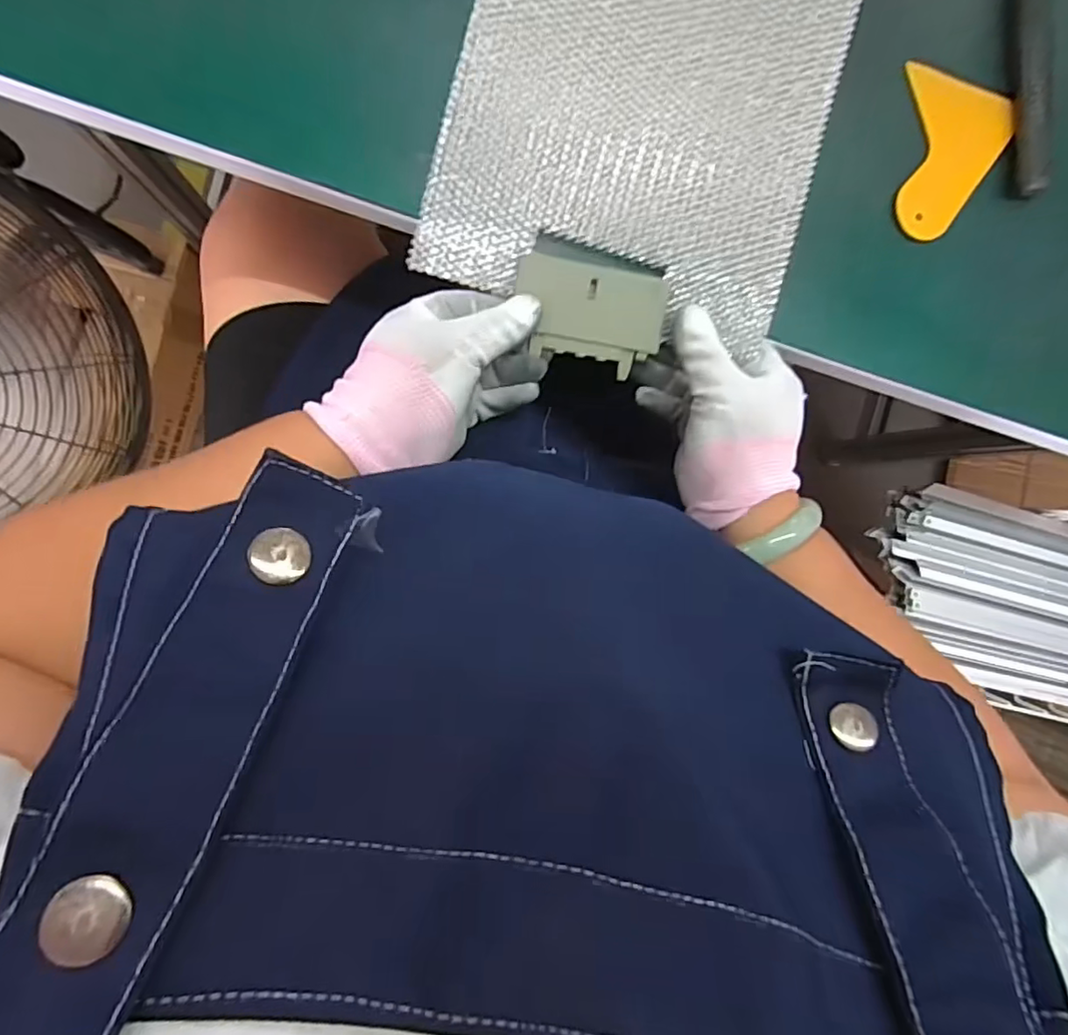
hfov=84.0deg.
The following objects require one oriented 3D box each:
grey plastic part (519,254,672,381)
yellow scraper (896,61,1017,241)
[{"bbox_3d":[0.031,-0.114,0.333,0.083,0.012,0.054,11,91,-9],"label":"grey plastic part"},{"bbox_3d":[0.260,-0.220,0.364,0.069,0.007,0.098,2,92,-9],"label":"yellow scraper"}]

